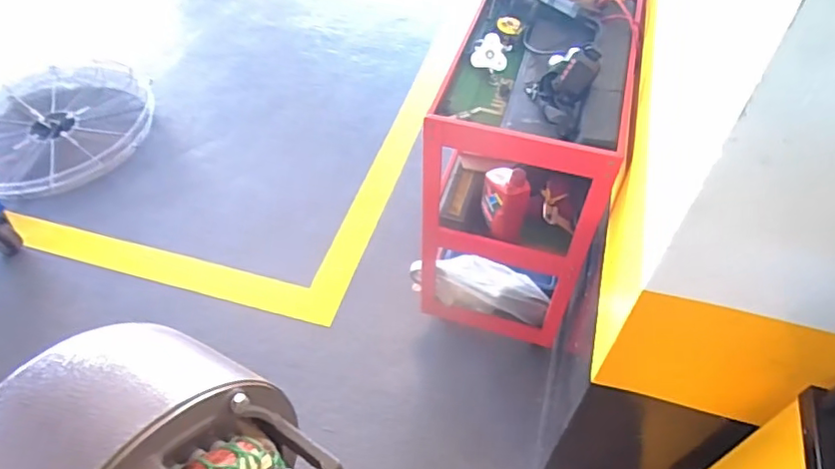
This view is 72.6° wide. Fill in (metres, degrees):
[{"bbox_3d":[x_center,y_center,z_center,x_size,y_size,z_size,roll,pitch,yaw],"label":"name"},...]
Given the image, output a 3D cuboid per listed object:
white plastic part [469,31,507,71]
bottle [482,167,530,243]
[{"bbox_3d":[0.157,-0.376,1.179,0.071,0.007,0.091,29,78,8],"label":"white plastic part"},{"bbox_3d":[0.186,-0.075,1.184,0.080,0.161,0.110,-3,51,-3],"label":"bottle"}]

